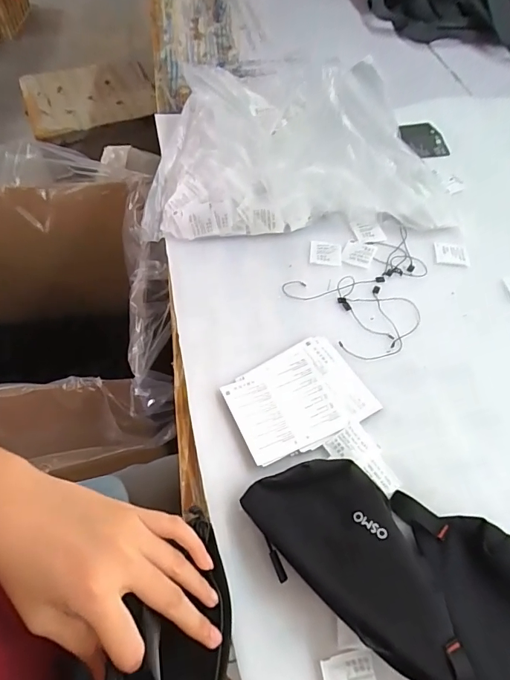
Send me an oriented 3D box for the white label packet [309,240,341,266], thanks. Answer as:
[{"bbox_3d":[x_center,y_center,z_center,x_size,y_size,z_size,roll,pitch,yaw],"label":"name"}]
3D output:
[{"bbox_3d":[0.094,-0.114,0.566,0.042,0.004,0.042,6,54,3],"label":"white label packet"}]

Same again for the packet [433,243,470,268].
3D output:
[{"bbox_3d":[0.265,-0.115,0.572,0.044,0.004,0.035,9,55,5],"label":"packet"}]

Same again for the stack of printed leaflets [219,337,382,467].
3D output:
[{"bbox_3d":[0.044,0.059,0.437,0.140,0.011,0.105,-26,59,-18],"label":"stack of printed leaflets"}]

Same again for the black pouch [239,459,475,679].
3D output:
[{"bbox_3d":[0.076,0.179,0.319,0.090,0.062,0.192,-24,58,-17],"label":"black pouch"}]

